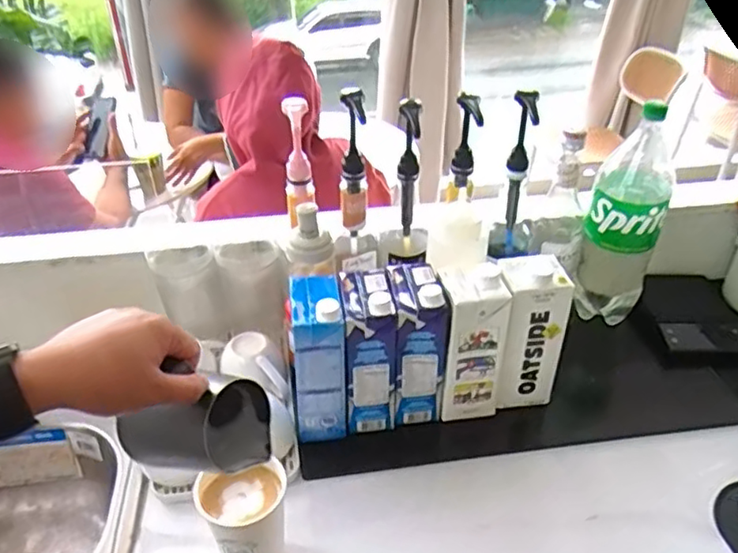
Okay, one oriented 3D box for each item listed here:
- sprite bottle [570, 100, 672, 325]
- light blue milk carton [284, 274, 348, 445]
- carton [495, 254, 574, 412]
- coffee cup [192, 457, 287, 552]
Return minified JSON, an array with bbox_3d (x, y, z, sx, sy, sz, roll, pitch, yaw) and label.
[{"bbox_3d":[0.364,-0.077,0.912,0.096,0.339,0.097,16,39,20],"label":"sprite bottle"},{"bbox_3d":[-0.066,0.100,0.783,0.064,0.188,0.098,-6,37,-9],"label":"light blue milk carton"},{"bbox_3d":[0.204,0.068,0.821,0.089,0.194,0.079,-6,37,-8],"label":"carton"},{"bbox_3d":[-0.123,0.255,0.658,0.091,0.124,0.083,-19,40,-24],"label":"coffee cup"}]

